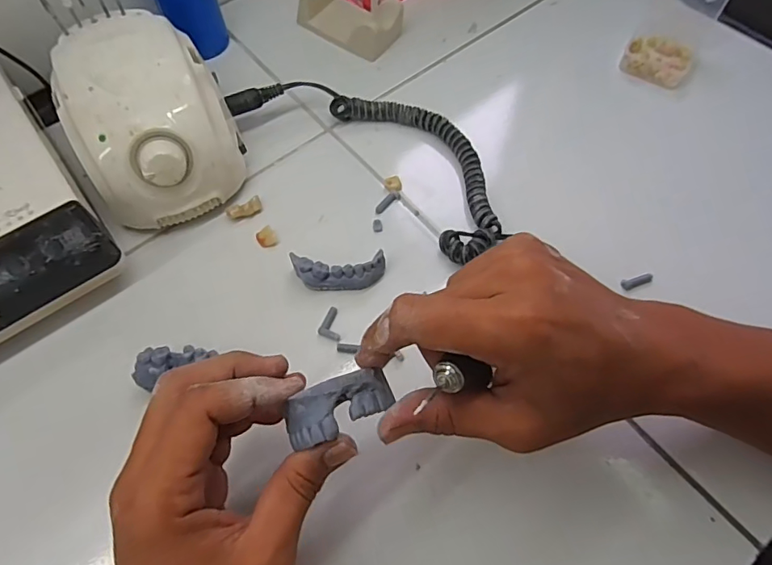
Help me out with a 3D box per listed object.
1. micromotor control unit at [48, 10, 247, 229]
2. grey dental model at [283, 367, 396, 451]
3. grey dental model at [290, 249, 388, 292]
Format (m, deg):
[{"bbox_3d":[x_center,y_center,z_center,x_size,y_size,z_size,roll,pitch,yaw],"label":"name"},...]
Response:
[{"bbox_3d":[-0.169,-0.118,0.375,0.103,0.083,0.137,-21,67,-9],"label":"micromotor control unit"},{"bbox_3d":[-0.023,0.061,0.249,0.054,0.019,0.023,-23,68,-12],"label":"grey dental model"},{"bbox_3d":[-0.032,-0.007,0.352,0.063,0.019,0.021,-3,66,-1],"label":"grey dental model"}]

